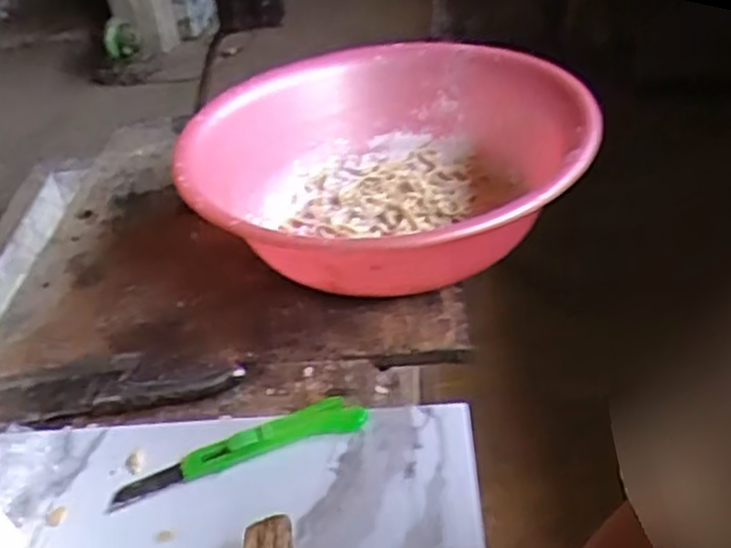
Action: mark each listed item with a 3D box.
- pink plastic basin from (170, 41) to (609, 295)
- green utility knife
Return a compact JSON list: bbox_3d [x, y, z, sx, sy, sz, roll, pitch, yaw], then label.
[{"bbox_3d":[0.016,-0.107,0.780,0.381,0.131,0.408,-5,35,3],"label":"pink plastic basin"},{"bbox_3d":[-0.096,0.131,0.567,0.193,0.014,0.034,-16,36,-12],"label":"green utility knife"}]

